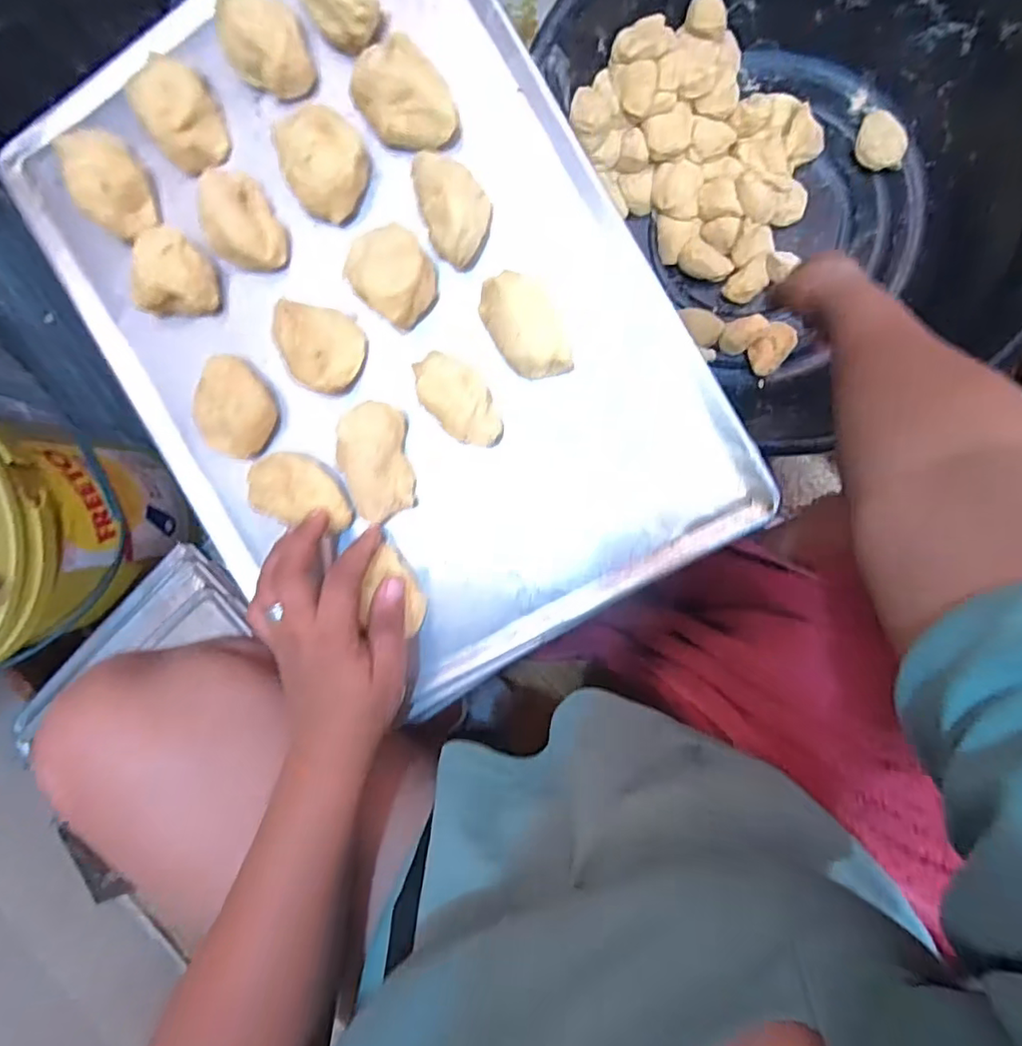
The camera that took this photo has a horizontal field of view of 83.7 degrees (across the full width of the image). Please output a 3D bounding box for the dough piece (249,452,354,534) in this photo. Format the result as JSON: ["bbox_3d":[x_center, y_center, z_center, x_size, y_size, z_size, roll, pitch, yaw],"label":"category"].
[{"bbox_3d":[-0.134,-0.020,0.360,0.069,0.017,0.040,23,97,7],"label":"dough piece"}]

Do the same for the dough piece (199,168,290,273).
[{"bbox_3d":[-0.167,-0.188,0.353,0.037,0.032,0.058,-25,89,10],"label":"dough piece"}]

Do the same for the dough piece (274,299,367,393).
[{"bbox_3d":[-0.119,-0.107,0.351,0.046,0.029,0.050,8,94,9],"label":"dough piece"}]

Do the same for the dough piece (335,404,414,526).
[{"bbox_3d":[-0.085,-0.038,0.352,0.039,0.022,0.071,-7,92,10],"label":"dough piece"}]

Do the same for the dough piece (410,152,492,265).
[{"bbox_3d":[-0.033,-0.181,0.328,0.039,0.031,0.051,-26,89,10],"label":"dough piece"}]

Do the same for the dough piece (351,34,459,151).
[{"bbox_3d":[-0.063,-0.247,0.332,0.046,0.024,0.060,-35,87,9],"label":"dough piece"}]

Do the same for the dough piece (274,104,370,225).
[{"bbox_3d":[-0.111,-0.216,0.343,0.049,0.026,0.054,-36,87,9],"label":"dough piece"}]

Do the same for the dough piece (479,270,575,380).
[{"bbox_3d":[0.008,-0.112,0.328,0.038,0.025,0.060,-28,88,10],"label":"dough piece"}]

